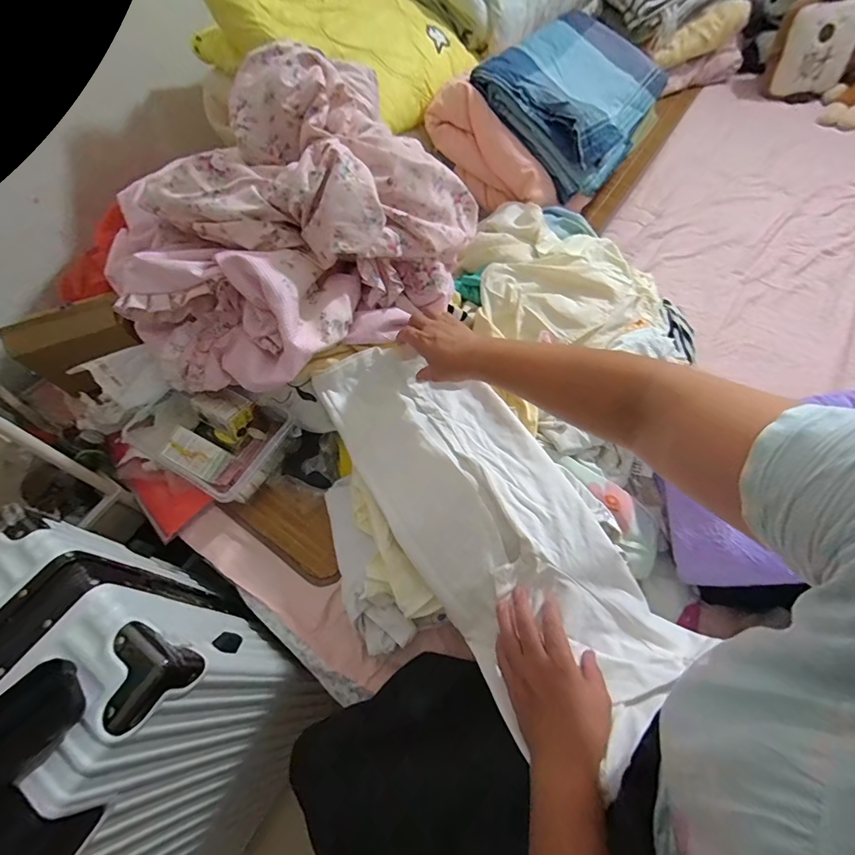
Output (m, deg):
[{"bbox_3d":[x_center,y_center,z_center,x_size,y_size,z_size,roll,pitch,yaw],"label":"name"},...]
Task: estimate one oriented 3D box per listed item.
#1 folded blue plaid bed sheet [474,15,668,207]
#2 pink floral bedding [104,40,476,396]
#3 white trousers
[{"bbox_3d":[0.291,-0.645,0.781,0.283,0.073,0.386,39,70,-4],"label":"folded blue plaid bed sheet"},{"bbox_3d":[-0.177,-0.258,0.531,0.446,0.227,0.287,-36,66,-14],"label":"pink floral bedding"},{"bbox_3d":[0.070,0.093,0.512,0.234,0.078,0.518,-37,67,-15],"label":"white trousers"}]

